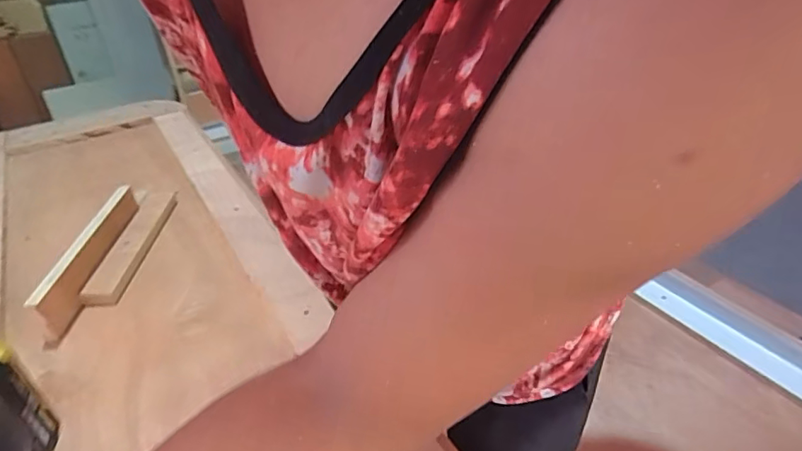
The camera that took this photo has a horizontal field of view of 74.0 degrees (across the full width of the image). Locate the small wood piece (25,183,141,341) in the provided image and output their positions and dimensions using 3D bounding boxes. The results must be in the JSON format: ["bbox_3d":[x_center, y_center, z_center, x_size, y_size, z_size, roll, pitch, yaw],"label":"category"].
[{"bbox_3d":[-0.477,0.042,0.822,0.024,0.071,0.303,-4,34,0],"label":"small wood piece"}]

